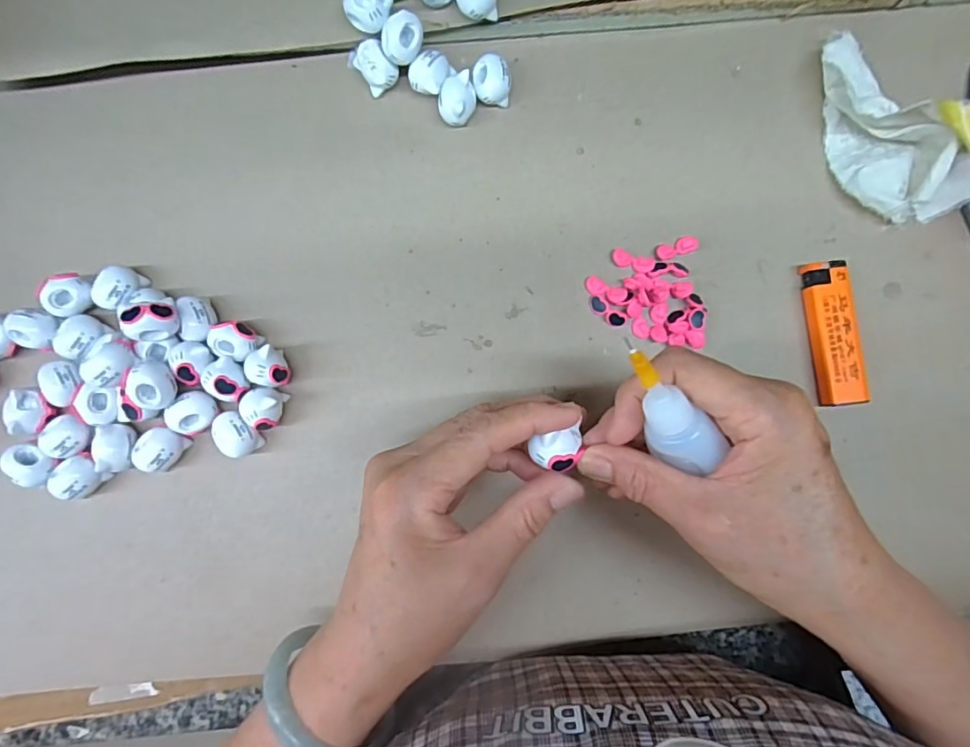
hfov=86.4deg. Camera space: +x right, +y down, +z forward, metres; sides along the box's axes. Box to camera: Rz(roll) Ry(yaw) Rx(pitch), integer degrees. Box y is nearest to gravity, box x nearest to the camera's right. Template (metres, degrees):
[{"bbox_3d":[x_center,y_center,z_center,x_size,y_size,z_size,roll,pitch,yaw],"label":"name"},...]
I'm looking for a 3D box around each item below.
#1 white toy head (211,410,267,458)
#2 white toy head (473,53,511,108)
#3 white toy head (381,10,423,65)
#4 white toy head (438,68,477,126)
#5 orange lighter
[{"bbox_3d":[-0.137,0.034,0.287,0.022,0.021,0.025,-5,87,0],"label":"white toy head"},{"bbox_3d":[0.004,-0.169,0.300,0.021,0.018,0.023,-11,87,-1],"label":"white toy head"},{"bbox_3d":[-0.046,-0.185,0.284,0.022,0.016,0.019,-4,87,0],"label":"white toy head"},{"bbox_3d":[-0.016,-0.157,0.299,0.021,0.020,0.024,-5,87,0],"label":"white toy head"},{"bbox_3d":[0.196,-0.023,0.291,0.022,0.014,0.080,-5,87,0],"label":"orange lighter"}]

